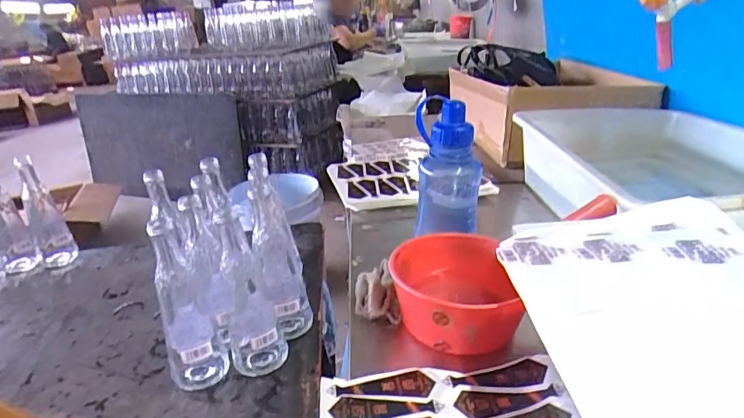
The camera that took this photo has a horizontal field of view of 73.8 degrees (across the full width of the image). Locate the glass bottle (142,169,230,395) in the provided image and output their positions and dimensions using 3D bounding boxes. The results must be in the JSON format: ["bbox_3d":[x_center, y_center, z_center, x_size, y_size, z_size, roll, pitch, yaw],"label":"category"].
[{"bbox_3d":[-0.223,0.095,0.581,0.066,0.248,0.073,-15,25,-20],"label":"glass bottle"}]

